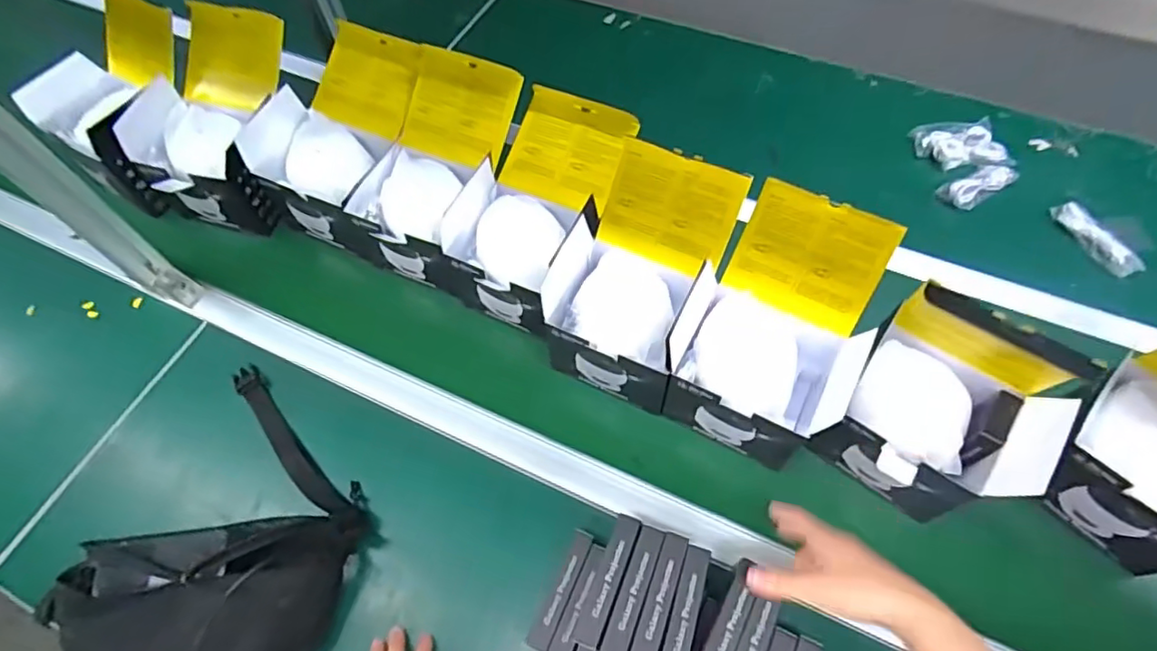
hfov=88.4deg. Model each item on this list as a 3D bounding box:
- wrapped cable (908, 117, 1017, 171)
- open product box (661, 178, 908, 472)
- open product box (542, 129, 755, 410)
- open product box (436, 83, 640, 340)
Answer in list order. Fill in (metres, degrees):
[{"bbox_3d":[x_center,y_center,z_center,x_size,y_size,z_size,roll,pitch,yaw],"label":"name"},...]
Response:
[{"bbox_3d":[0.555,-0.264,0.864,0.121,0.015,0.085,-1,62,-3],"label":"wrapped cable"},{"bbox_3d":[0.197,-0.001,0.638,0.166,0.184,0.211,25,64,10],"label":"open product box"},{"bbox_3d":[0.063,-0.052,0.666,0.158,0.205,0.195,23,64,9],"label":"open product box"},{"bbox_3d":[-0.055,-0.130,0.727,0.174,0.162,0.255,18,63,7],"label":"open product box"}]

